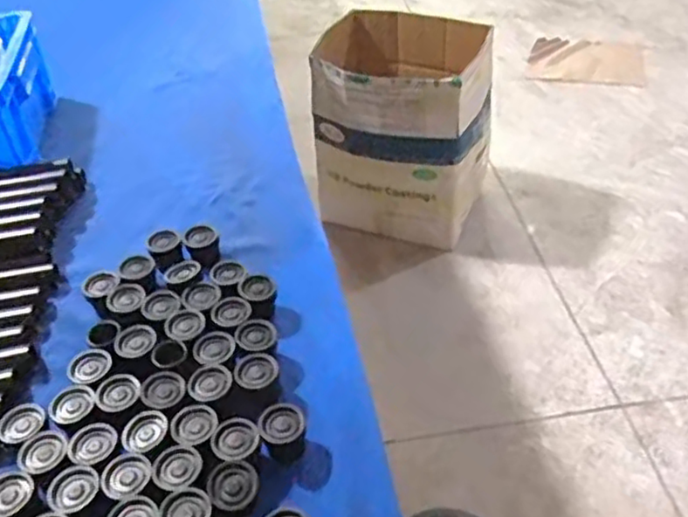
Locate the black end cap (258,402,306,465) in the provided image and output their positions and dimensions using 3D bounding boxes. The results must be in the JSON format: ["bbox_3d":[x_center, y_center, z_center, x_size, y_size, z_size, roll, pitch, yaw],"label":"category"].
[{"bbox_3d":[-0.047,0.136,0.509,0.034,0.026,0.040,-11,43,-8],"label":"black end cap"}]

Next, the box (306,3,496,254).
[{"bbox_3d":[0.150,-0.334,1.666,0.411,0.434,0.316,16,46,21],"label":"box"}]

